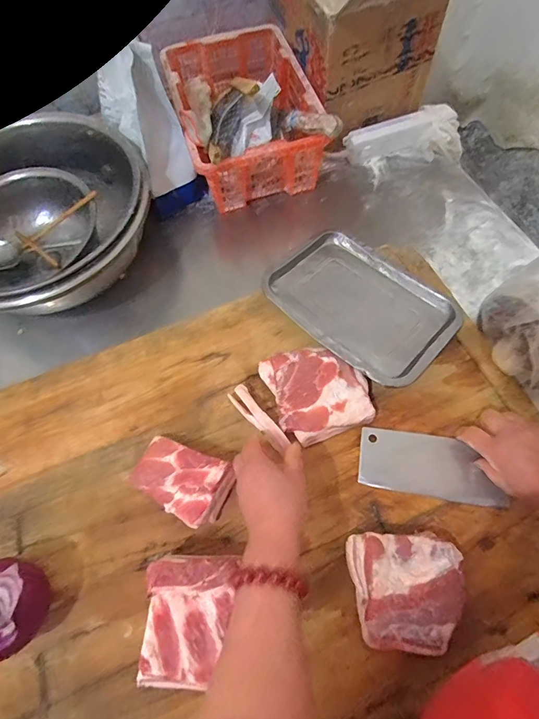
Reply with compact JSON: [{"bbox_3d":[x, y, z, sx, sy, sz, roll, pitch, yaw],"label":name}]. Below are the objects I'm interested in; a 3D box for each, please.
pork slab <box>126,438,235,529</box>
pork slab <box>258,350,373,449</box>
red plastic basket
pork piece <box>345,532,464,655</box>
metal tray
[{"bbox_3d":[-0.108,0.144,0.486,0.115,0.033,0.077,25,70,12],"label":"pork slab"},{"bbox_3d":[0.063,0.040,0.520,0.116,0.039,0.119,-19,67,-6],"label":"pork slab"},{"bbox_3d":[-0.050,-0.483,0.793,0.251,0.127,0.373,-16,66,-4],"label":"red plastic basket"},{"bbox_3d":[0.150,0.248,0.429,0.119,0.046,0.111,-2,67,1],"label":"pork piece"},{"bbox_3d":[0.130,-0.087,0.581,0.266,0.038,0.190,41,74,17],"label":"metal tray"}]

